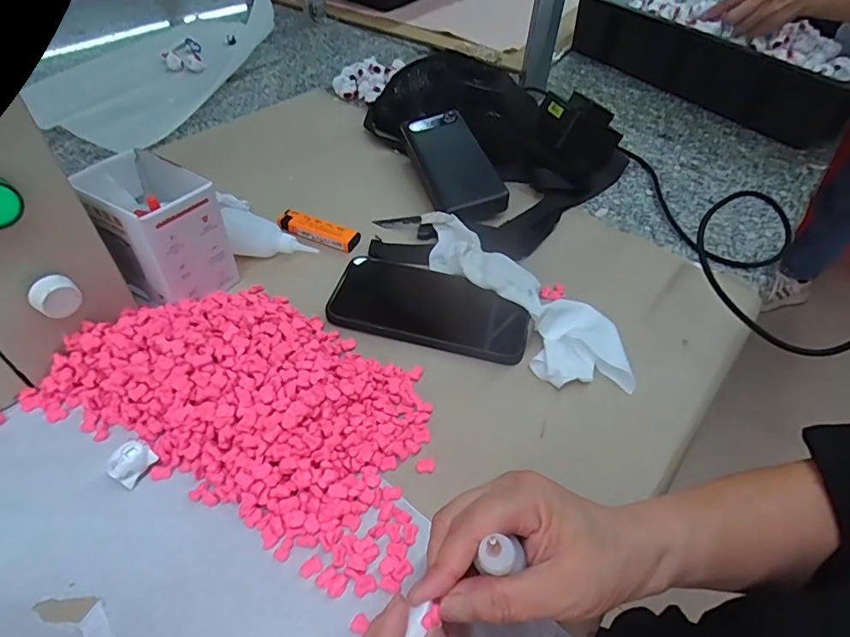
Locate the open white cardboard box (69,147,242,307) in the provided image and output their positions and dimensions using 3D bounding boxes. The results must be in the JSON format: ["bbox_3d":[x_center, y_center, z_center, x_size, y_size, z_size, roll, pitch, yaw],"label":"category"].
[{"bbox_3d":[-0.211,-0.068,0.394,0.089,0.098,0.074,33,53,24],"label":"open white cardboard box"}]

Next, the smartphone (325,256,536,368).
[{"bbox_3d":[0.003,-0.013,0.416,0.167,0.014,0.082,16,47,10],"label":"smartphone"}]

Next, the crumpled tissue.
[{"bbox_3d":[0.079,-0.026,0.425,0.076,0.028,0.232,-24,53,-24],"label":"crumpled tissue"}]

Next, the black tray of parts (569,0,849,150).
[{"bbox_3d":[0.470,-0.420,0.767,0.296,0.094,0.426,-22,52,-23],"label":"black tray of parts"}]

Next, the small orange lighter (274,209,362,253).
[{"bbox_3d":[-0.104,-0.085,0.479,0.080,0.015,0.022,21,49,15],"label":"small orange lighter"}]

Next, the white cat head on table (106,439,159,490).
[{"bbox_3d":[-0.182,0.091,0.309,0.017,0.022,0.023,24,50,18],"label":"white cat head on table"}]

